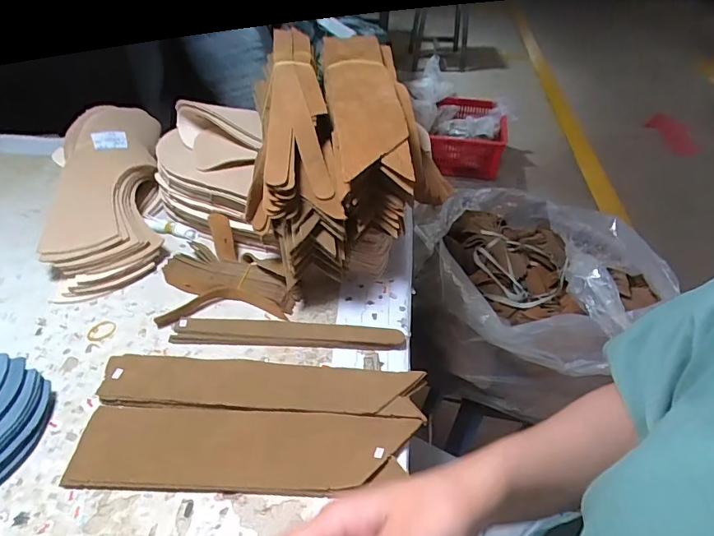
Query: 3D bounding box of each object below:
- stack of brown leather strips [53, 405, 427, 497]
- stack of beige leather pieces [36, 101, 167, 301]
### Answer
[{"bbox_3d":[-0.080,0.126,0.328,0.233,0.009,0.057,3,45,1],"label":"stack of brown leather strips"},{"bbox_3d":[-0.268,-0.099,0.497,0.096,0.063,0.272,-9,46,-11],"label":"stack of beige leather pieces"}]

